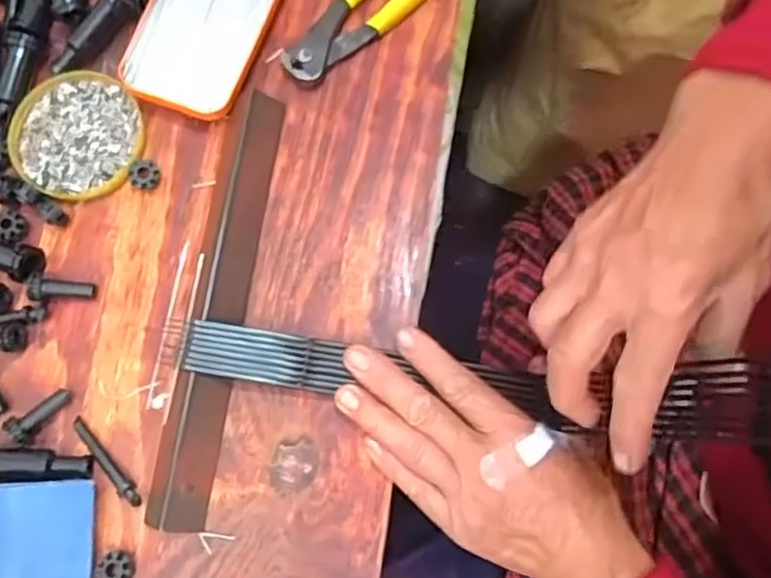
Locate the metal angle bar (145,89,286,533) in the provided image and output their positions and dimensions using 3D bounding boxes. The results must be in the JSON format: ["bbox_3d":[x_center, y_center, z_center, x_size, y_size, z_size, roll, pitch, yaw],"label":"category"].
[{"bbox_3d":[-0.100,0.006,0.421,0.034,0.015,0.260,8,78,1],"label":"metal angle bar"}]

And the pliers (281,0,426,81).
[{"bbox_3d":[-0.001,-0.195,0.463,0.162,0.016,0.038,-43,79,-7],"label":"pliers"}]

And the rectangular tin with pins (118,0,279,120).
[{"bbox_3d":[-0.120,-0.186,0.462,0.083,0.012,0.145,18,78,6],"label":"rectangular tin with pins"}]

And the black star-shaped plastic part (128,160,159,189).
[{"bbox_3d":[-0.152,-0.072,0.443,0.017,0.010,0.016,-16,77,-2],"label":"black star-shaped plastic part"}]

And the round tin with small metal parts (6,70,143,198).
[{"bbox_3d":[-0.199,-0.098,0.453,0.084,0.009,0.083,0,77,2],"label":"round tin with small metal parts"}]

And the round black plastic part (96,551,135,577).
[{"bbox_3d":[-0.150,0.155,0.390,0.017,0.008,0.018,0,78,0],"label":"round black plastic part"}]

